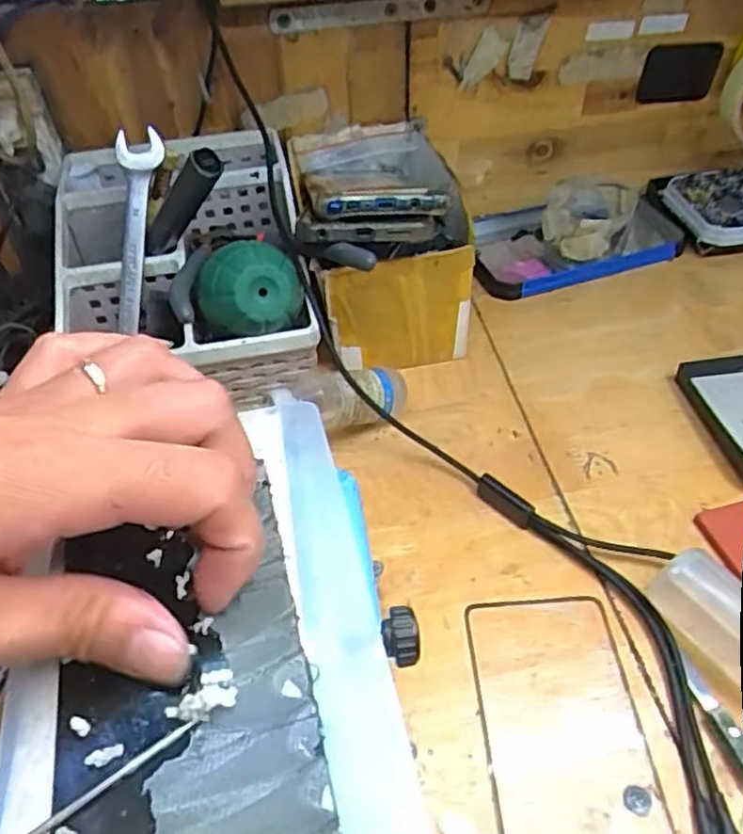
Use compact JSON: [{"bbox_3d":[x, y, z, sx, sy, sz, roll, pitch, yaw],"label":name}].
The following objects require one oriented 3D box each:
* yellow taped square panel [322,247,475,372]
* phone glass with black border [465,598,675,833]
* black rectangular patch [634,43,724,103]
[{"bbox_3d":[0.019,-0.066,0.449,0.093,0.093,0.009,-9,47,-5],"label":"yellow taped square panel"},{"bbox_3d":[0.087,0.151,0.297,0.072,0.004,0.155,-5,46,1],"label":"phone glass with black border"},{"bbox_3d":[0.232,-0.259,0.514,0.060,0.042,0.005,-10,47,-6],"label":"black rectangular patch"}]

